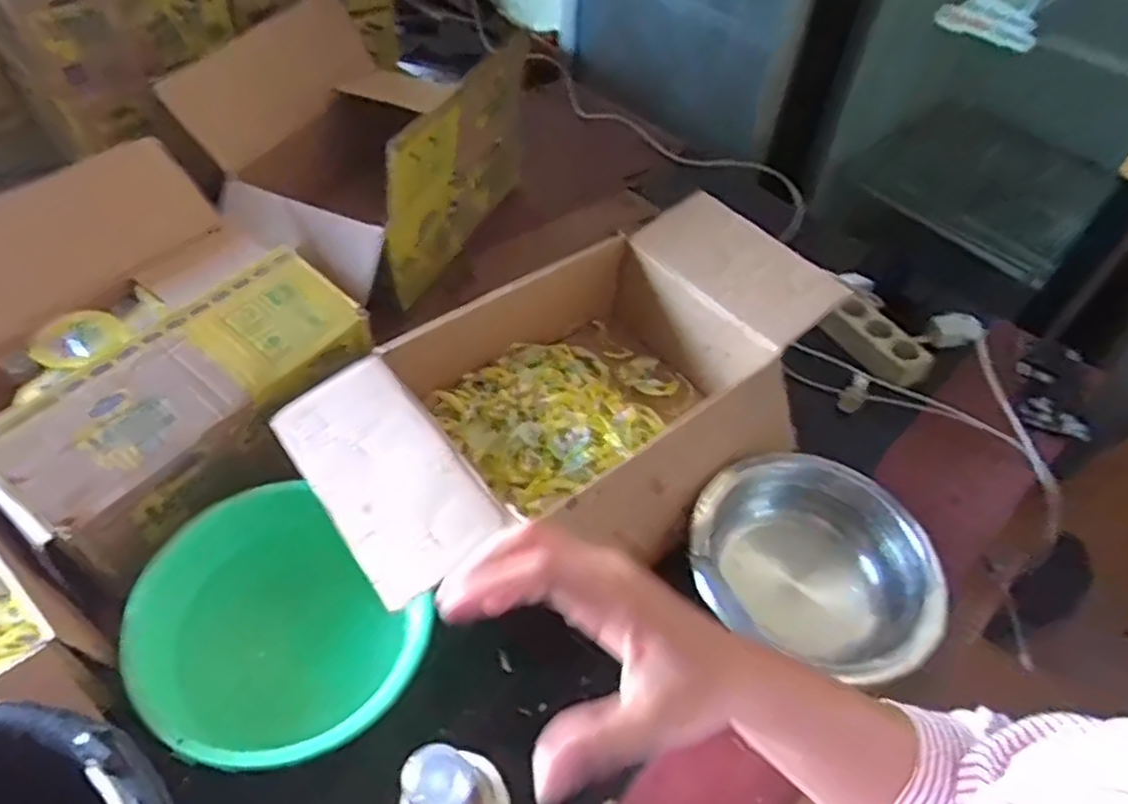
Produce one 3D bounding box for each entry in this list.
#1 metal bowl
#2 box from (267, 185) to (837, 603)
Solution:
[{"bbox_3d":[0.233,0.154,0.678,0.228,0.071,0.203,15,51,6],"label":"metal bowl"},{"bbox_3d":[0.029,0.001,0.731,0.544,0.153,0.295,-32,61,-28],"label":"box"}]

